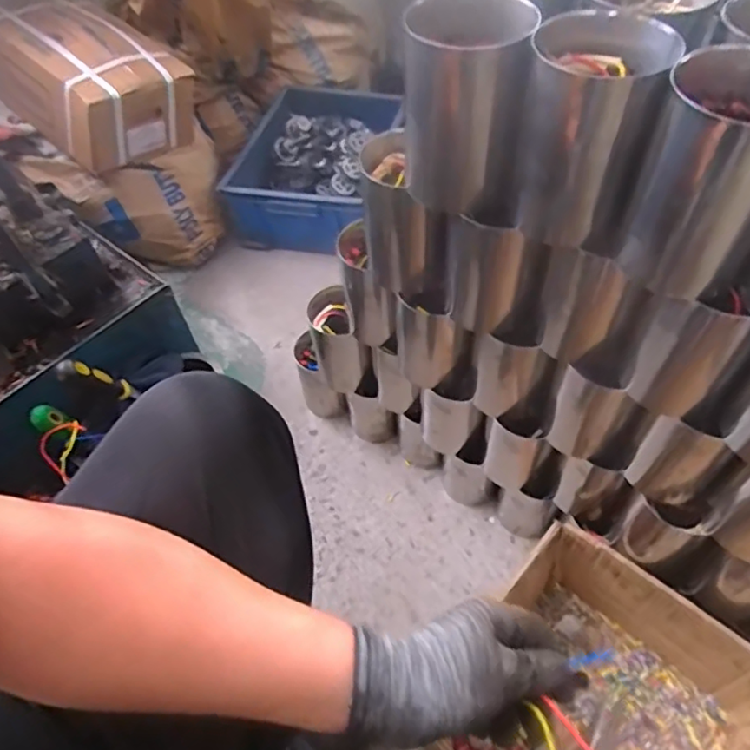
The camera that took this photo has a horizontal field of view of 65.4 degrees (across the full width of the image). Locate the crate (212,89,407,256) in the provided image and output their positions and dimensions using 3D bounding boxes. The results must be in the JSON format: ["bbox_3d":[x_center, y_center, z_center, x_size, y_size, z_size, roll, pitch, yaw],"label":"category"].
[{"bbox_3d":[-0.117,-0.464,1.291,0.294,0.176,0.433,10,55,11],"label":"crate"}]

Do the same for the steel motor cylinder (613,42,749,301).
[{"bbox_3d":[0.228,-0.133,0.393,0.087,0.141,0.081,36,63,26],"label":"steel motor cylinder"}]

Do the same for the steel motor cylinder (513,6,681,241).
[{"bbox_3d":[0.150,-0.172,0.427,0.088,0.142,0.075,11,55,12],"label":"steel motor cylinder"}]

